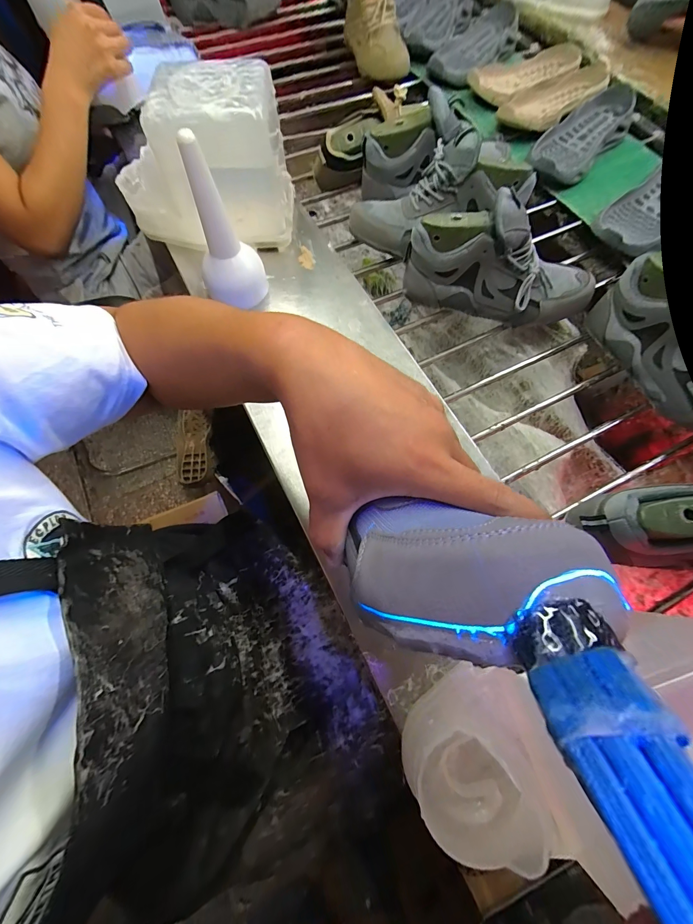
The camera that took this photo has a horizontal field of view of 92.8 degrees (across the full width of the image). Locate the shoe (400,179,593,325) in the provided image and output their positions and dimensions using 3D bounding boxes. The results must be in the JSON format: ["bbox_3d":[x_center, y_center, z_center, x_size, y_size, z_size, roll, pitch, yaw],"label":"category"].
[{"bbox_3d":[0.223,-0.283,0.470,0.261,0.129,0.079,16,71,5],"label":"shoe"}]

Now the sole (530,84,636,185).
[{"bbox_3d":[0.470,-0.656,0.661,0.135,0.048,0.277,40,75,13],"label":"sole"}]

